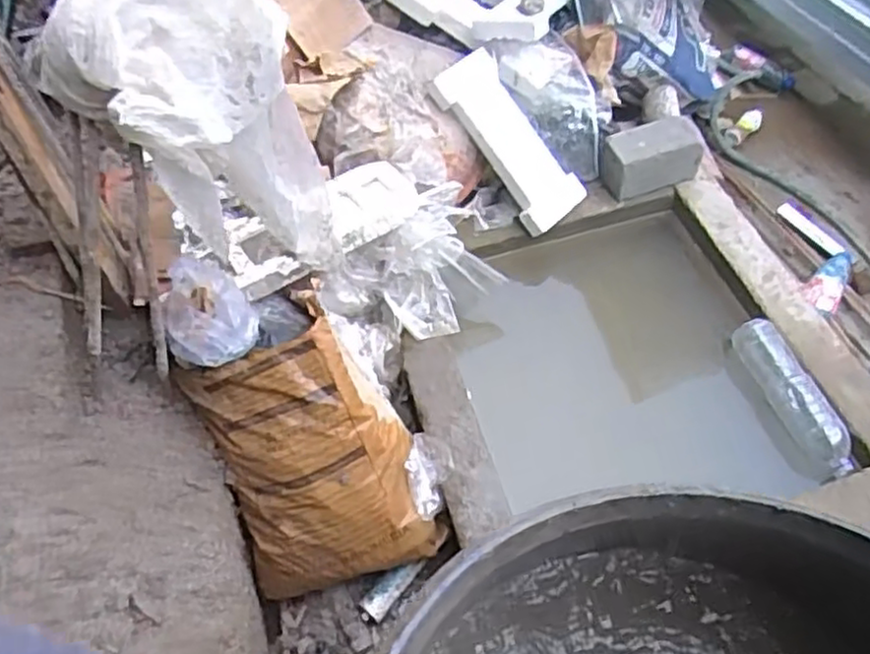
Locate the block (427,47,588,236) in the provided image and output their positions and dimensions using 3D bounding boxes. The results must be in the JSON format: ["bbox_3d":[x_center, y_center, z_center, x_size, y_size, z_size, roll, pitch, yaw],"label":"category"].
[{"bbox_3d":[0.160,-0.395,1.558,0.150,0.065,0.398,-39,96,-23],"label":"block"}]

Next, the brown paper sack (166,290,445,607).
[{"bbox_3d":[-0.219,0.233,1.223,0.316,0.442,0.098,-21,12,5],"label":"brown paper sack"}]

